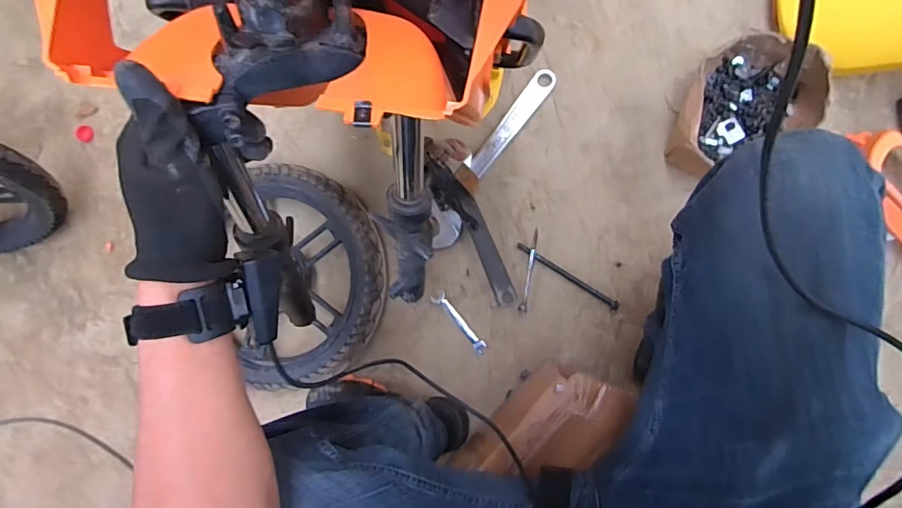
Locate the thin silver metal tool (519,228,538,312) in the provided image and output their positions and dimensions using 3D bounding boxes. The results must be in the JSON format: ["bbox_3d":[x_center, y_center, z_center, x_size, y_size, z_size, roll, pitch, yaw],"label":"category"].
[{"bbox_3d":[0.132,0.028,0.786,0.013,0.011,0.136,9,90,9],"label":"thin silver metal tool"}]

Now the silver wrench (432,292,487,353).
[{"bbox_3d":[0.015,0.119,0.810,0.024,0.006,0.125,-42,83,6],"label":"silver wrench"}]

